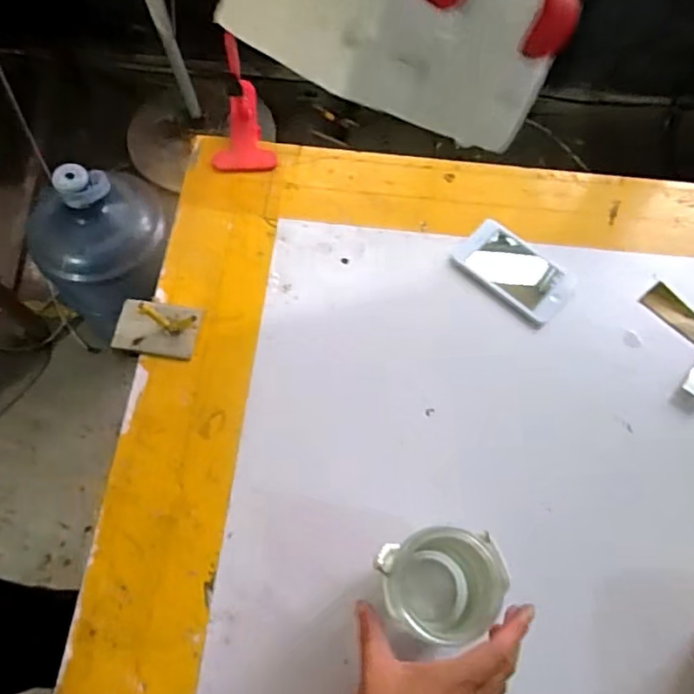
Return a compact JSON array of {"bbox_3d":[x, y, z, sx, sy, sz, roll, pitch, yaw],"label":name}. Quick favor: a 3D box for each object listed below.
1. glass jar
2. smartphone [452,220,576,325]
[{"bbox_3d":[0.072,0.192,0.474,0.083,0.103,0.078,1,66,-2],"label":"glass jar"},{"bbox_3d":[0.184,-0.084,0.647,0.126,0.009,0.074,38,70,13],"label":"smartphone"}]

